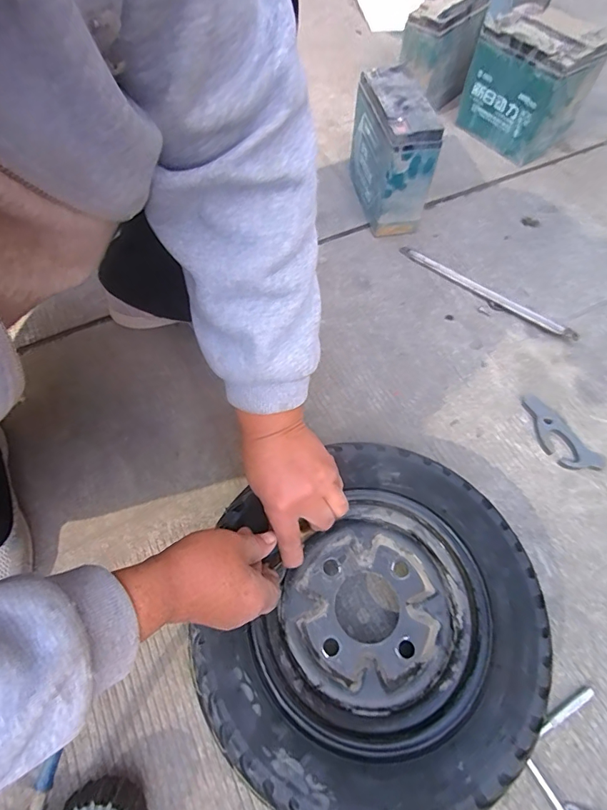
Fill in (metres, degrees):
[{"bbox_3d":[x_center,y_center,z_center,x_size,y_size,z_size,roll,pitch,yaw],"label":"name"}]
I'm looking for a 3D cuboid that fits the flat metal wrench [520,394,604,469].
[{"bbox_3d":[0.322,0.038,0.554,0.049,0.010,0.117,-25,65,-14],"label":"flat metal wrench"}]

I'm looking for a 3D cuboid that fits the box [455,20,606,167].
[{"bbox_3d":[0.404,-0.587,0.795,0.139,0.169,0.197,-31,67,-16],"label":"box"}]

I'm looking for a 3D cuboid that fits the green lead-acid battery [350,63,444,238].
[{"bbox_3d":[0.137,-0.393,0.689,0.076,0.168,0.168,-12,63,-8],"label":"green lead-acid battery"}]

